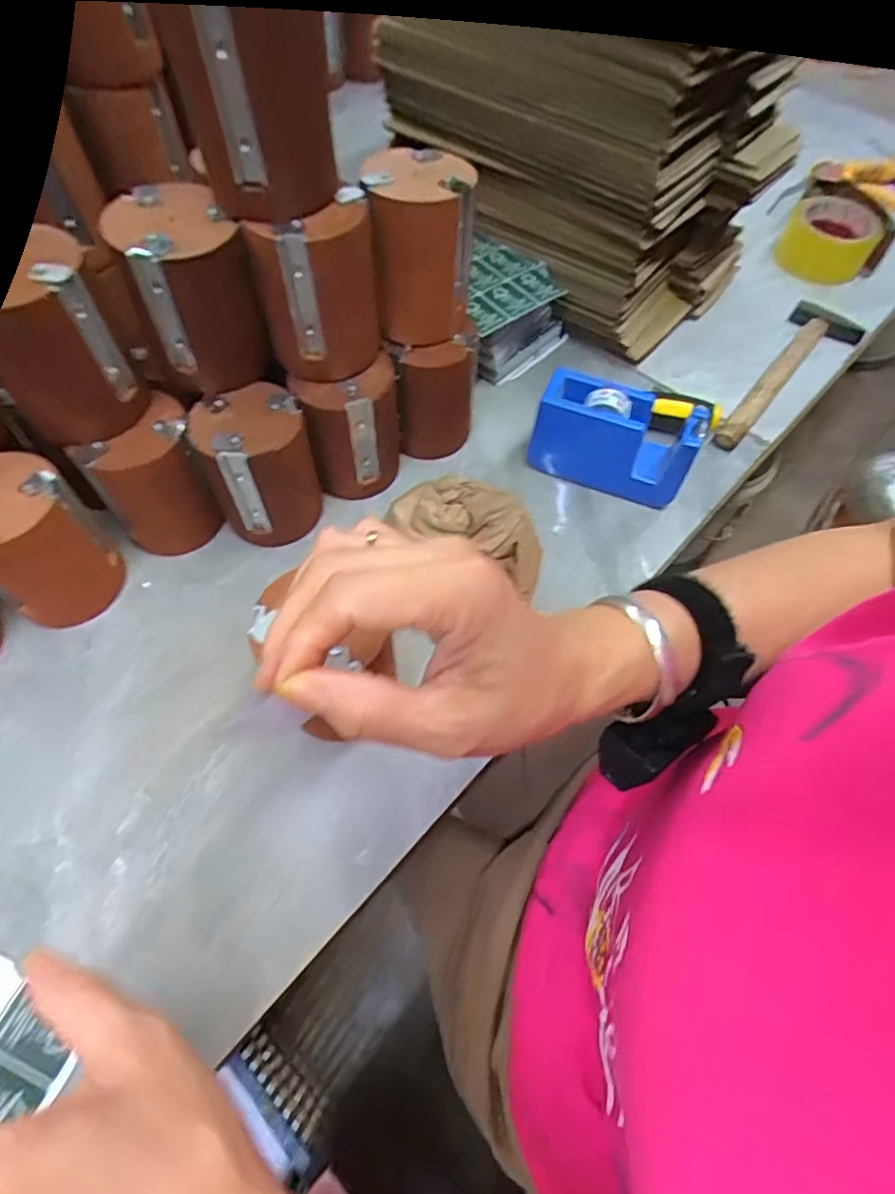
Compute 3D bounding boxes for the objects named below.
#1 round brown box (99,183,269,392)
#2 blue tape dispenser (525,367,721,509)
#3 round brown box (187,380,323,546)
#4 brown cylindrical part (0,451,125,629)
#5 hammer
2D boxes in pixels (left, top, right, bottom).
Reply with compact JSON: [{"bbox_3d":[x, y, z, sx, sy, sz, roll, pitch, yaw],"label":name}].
[{"bbox_3d":[-0.171,-0.197,0.388,0.069,0.104,0.068,2,60,-3],"label":"round brown box"},{"bbox_3d":[0.137,-0.128,0.486,0.129,0.079,0.049,19,60,7],"label":"blue tape dispenser"},{"bbox_3d":[-0.140,-0.096,0.447,0.080,0.099,0.077,2,60,-3],"label":"round brown box"},{"bbox_3d":[-0.283,-0.035,0.403,0.075,0.098,0.076,2,60,-3],"label":"brown cylindrical part"},{"bbox_3d":[0.336,-0.219,0.589,0.074,0.029,0.246,37,64,17],"label":"hammer"}]

